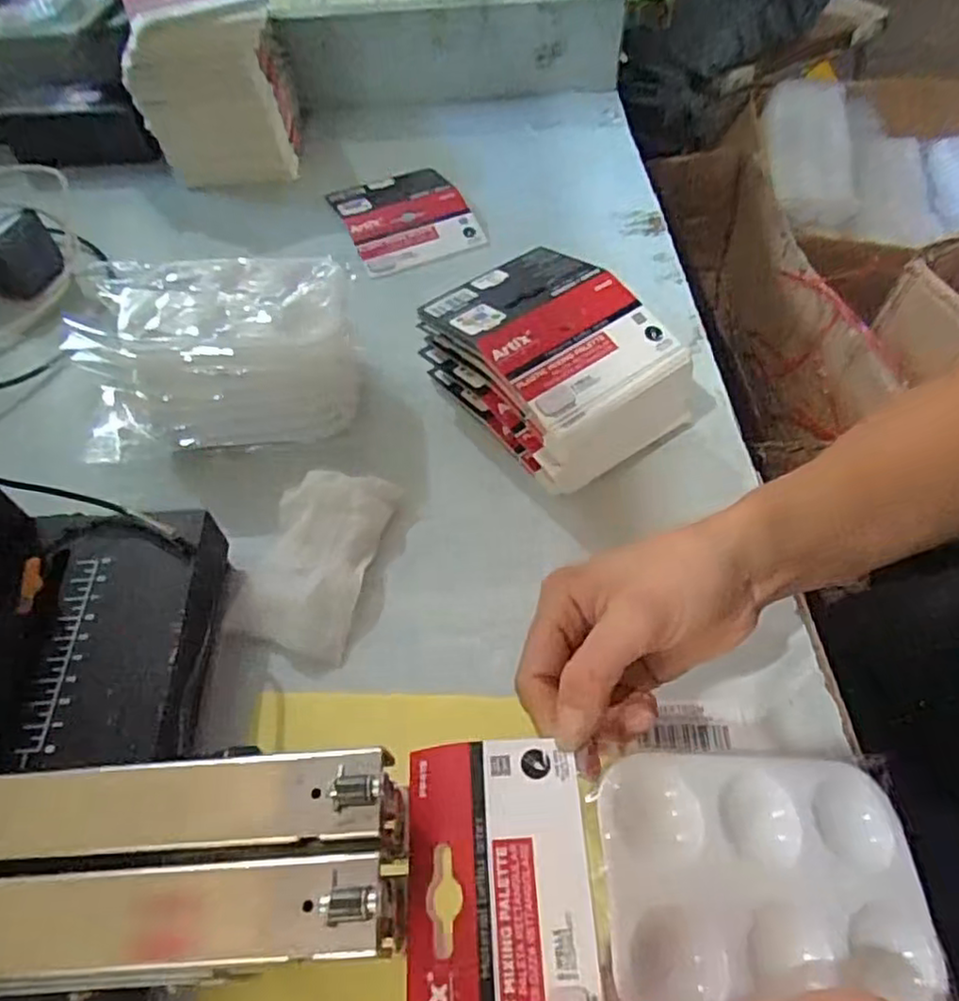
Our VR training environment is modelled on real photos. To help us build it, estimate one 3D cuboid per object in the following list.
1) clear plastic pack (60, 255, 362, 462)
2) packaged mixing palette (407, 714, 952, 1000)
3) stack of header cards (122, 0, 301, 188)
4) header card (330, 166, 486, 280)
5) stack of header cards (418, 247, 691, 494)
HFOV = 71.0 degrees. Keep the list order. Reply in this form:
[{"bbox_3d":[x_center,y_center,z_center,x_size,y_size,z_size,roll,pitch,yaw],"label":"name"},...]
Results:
[{"bbox_3d":[-0.163,-0.091,0.418,0.169,0.082,0.098,-7,55,-4],"label":"clear plastic pack"},{"bbox_3d":[0.068,0.130,0.234,0.183,0.023,0.095,0,54,-11],"label":"packaged mixing palette"},{"bbox_3d":[-0.231,-0.367,0.584,0.126,0.127,0.097,-12,56,-7],"label":"stack of header cards"},{"bbox_3d":[-0.064,-0.241,0.561,0.100,0.020,0.123,-18,57,-12],"label":"header card"},{"bbox_3d":[0.045,-0.082,0.412,0.109,0.077,0.144,-36,62,-22],"label":"stack of header cards"}]

